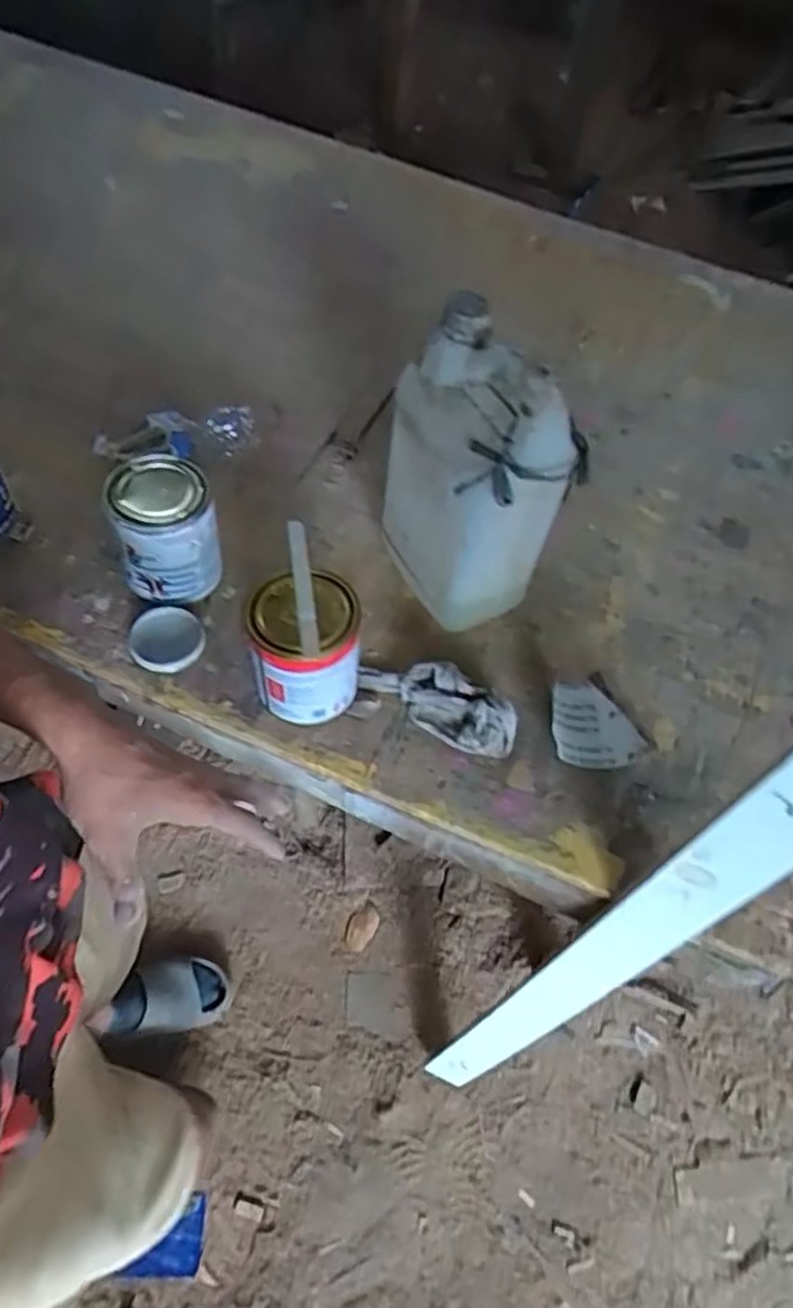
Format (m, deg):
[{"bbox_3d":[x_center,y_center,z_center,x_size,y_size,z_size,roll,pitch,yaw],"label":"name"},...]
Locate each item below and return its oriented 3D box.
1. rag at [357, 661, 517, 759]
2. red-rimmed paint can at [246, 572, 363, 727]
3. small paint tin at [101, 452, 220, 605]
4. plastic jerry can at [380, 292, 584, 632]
[{"bbox_3d":[0.056,0.053,0.780,0.157,0.046,0.070,34,61,12],"label":"rag"},{"bbox_3d":[-0.089,0.000,0.744,0.101,0.137,0.096,4,59,-6],"label":"red-rimmed paint can"},{"bbox_3d":[-0.249,-0.136,0.811,0.107,0.135,0.108,-9,61,-13],"label":"small paint tin"},{"bbox_3d":[0.067,-0.159,0.757,0.109,0.336,0.185,-20,64,-18],"label":"plastic jerry can"}]

